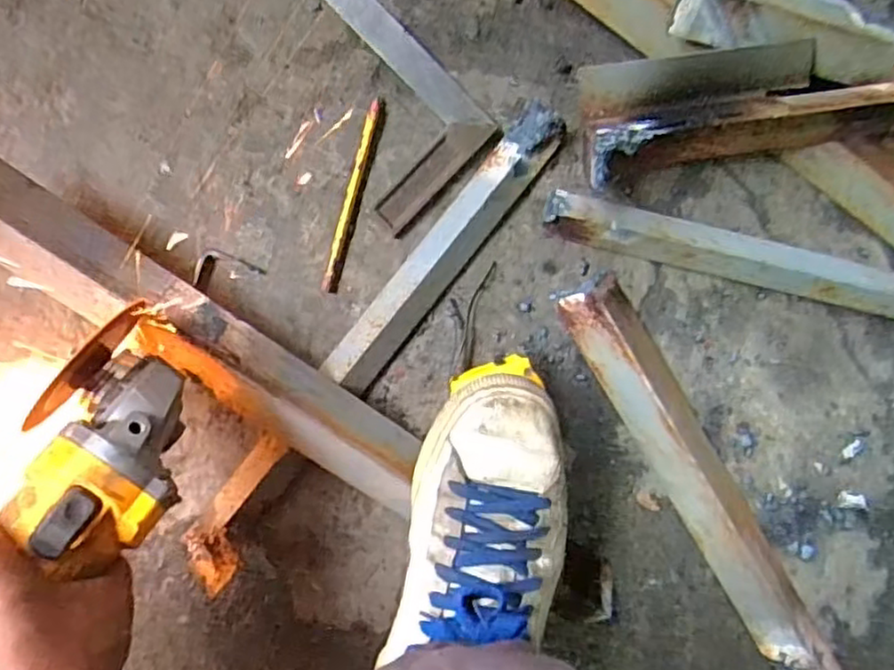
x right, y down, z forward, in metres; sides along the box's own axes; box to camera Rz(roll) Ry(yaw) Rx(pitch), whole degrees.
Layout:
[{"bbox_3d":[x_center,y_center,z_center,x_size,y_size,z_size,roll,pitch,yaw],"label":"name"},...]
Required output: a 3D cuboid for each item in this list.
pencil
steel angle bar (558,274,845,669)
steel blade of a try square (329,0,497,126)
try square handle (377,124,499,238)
[{"bbox_3d":[-0.069,-0.099,0.501,0.007,0.008,0.135,16,92,-10],"label":"pencil"},{"bbox_3d":[0.248,0.192,0.563,0.055,0.032,0.528,-34,99,-5],"label":"steel angle bar"},{"bbox_3d":[-0.062,-0.230,0.494,0.234,0.010,0.024,43,87,-9],"label":"steel blade of a try square"},{"bbox_3d":[-0.008,-0.119,0.508,0.026,0.006,0.103,44,87,-9],"label":"try square handle"}]

